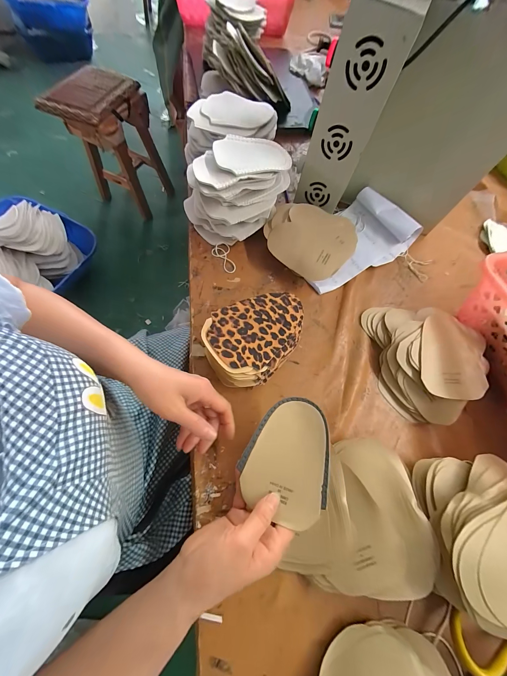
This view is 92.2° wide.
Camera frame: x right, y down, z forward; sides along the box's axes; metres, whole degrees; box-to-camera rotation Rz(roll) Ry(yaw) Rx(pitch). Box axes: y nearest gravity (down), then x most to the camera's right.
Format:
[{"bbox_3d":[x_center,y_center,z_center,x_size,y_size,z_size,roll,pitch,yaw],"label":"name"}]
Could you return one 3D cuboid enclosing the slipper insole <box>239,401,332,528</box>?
[{"bbox_3d":[0.045,0.140,0.290,0.098,0.016,0.129,27,71,12],"label":"slipper insole"}]

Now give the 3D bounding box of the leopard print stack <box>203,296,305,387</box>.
[{"bbox_3d":[0.005,0.004,0.370,0.148,0.079,0.108,-30,74,-16],"label":"leopard print stack"}]

